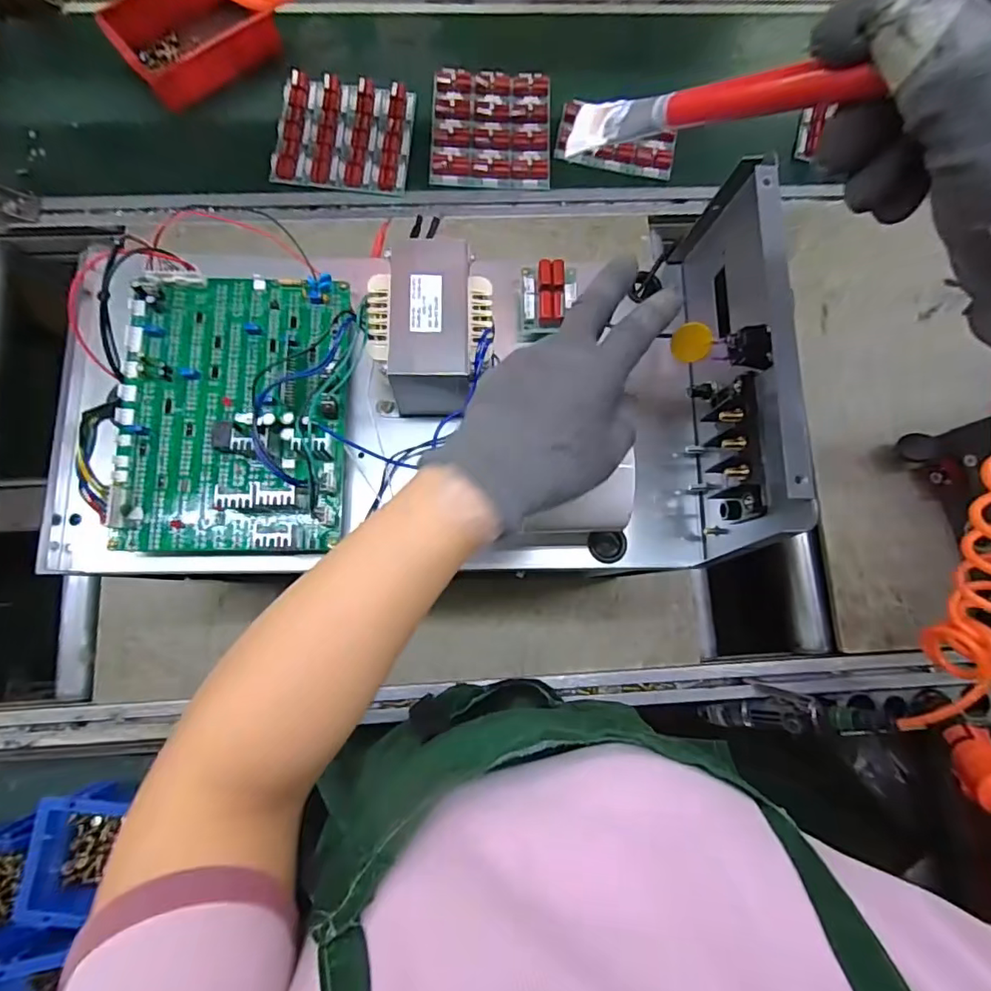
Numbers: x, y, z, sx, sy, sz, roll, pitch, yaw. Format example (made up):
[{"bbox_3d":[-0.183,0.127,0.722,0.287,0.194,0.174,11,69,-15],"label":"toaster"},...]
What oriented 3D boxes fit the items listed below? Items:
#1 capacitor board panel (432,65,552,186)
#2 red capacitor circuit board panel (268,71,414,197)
[{"bbox_3d":[-0.006,-0.520,0.766,0.163,0.013,0.182,1,80,-2],"label":"capacitor board panel"},{"bbox_3d":[-0.208,-0.497,0.750,0.179,0.017,0.162,3,80,-2],"label":"red capacitor circuit board panel"}]

